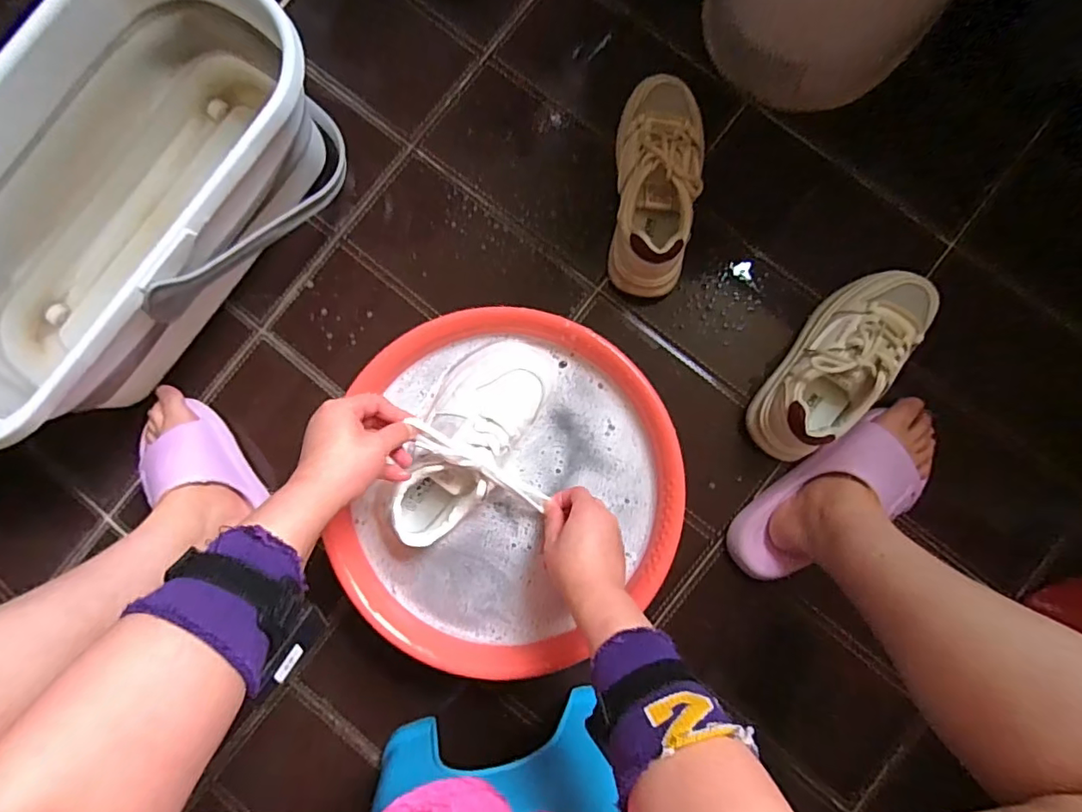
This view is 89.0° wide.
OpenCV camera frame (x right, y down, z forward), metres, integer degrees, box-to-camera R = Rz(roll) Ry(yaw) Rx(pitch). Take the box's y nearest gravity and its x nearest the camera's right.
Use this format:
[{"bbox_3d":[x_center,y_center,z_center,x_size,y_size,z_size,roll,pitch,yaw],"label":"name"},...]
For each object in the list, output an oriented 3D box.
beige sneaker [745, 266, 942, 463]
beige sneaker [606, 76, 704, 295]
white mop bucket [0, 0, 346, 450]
[{"bbox_3d":[0.325,-0.046,0.602,0.086,0.107,0.234,38,89,3],"label":"beige sneaker"},{"bbox_3d":[0.131,-0.252,0.623,0.091,0.104,0.242,5,87,2],"label":"beige sneaker"},{"bbox_3d":[-0.440,-0.196,0.593,0.253,0.191,0.510,38,89,3],"label":"white mop bucket"}]

